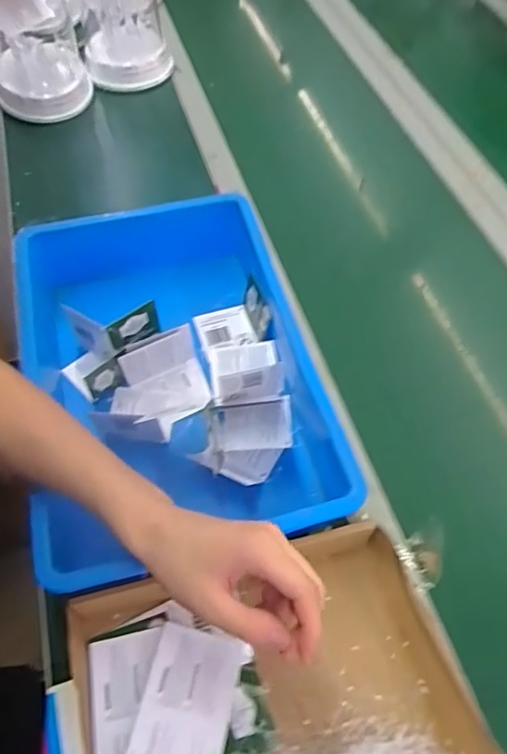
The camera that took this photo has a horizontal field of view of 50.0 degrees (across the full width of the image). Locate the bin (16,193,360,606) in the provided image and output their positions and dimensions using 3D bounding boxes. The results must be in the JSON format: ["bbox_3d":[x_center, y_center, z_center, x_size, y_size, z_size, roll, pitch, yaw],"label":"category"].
[{"bbox_3d":[-0.089,-0.003,0.593,0.282,0.120,0.400,-13,59,-9],"label":"bin"}]

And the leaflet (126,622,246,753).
[{"bbox_3d":[-0.054,0.267,0.427,0.069,0.008,0.125,19,49,-3],"label":"leaflet"}]

